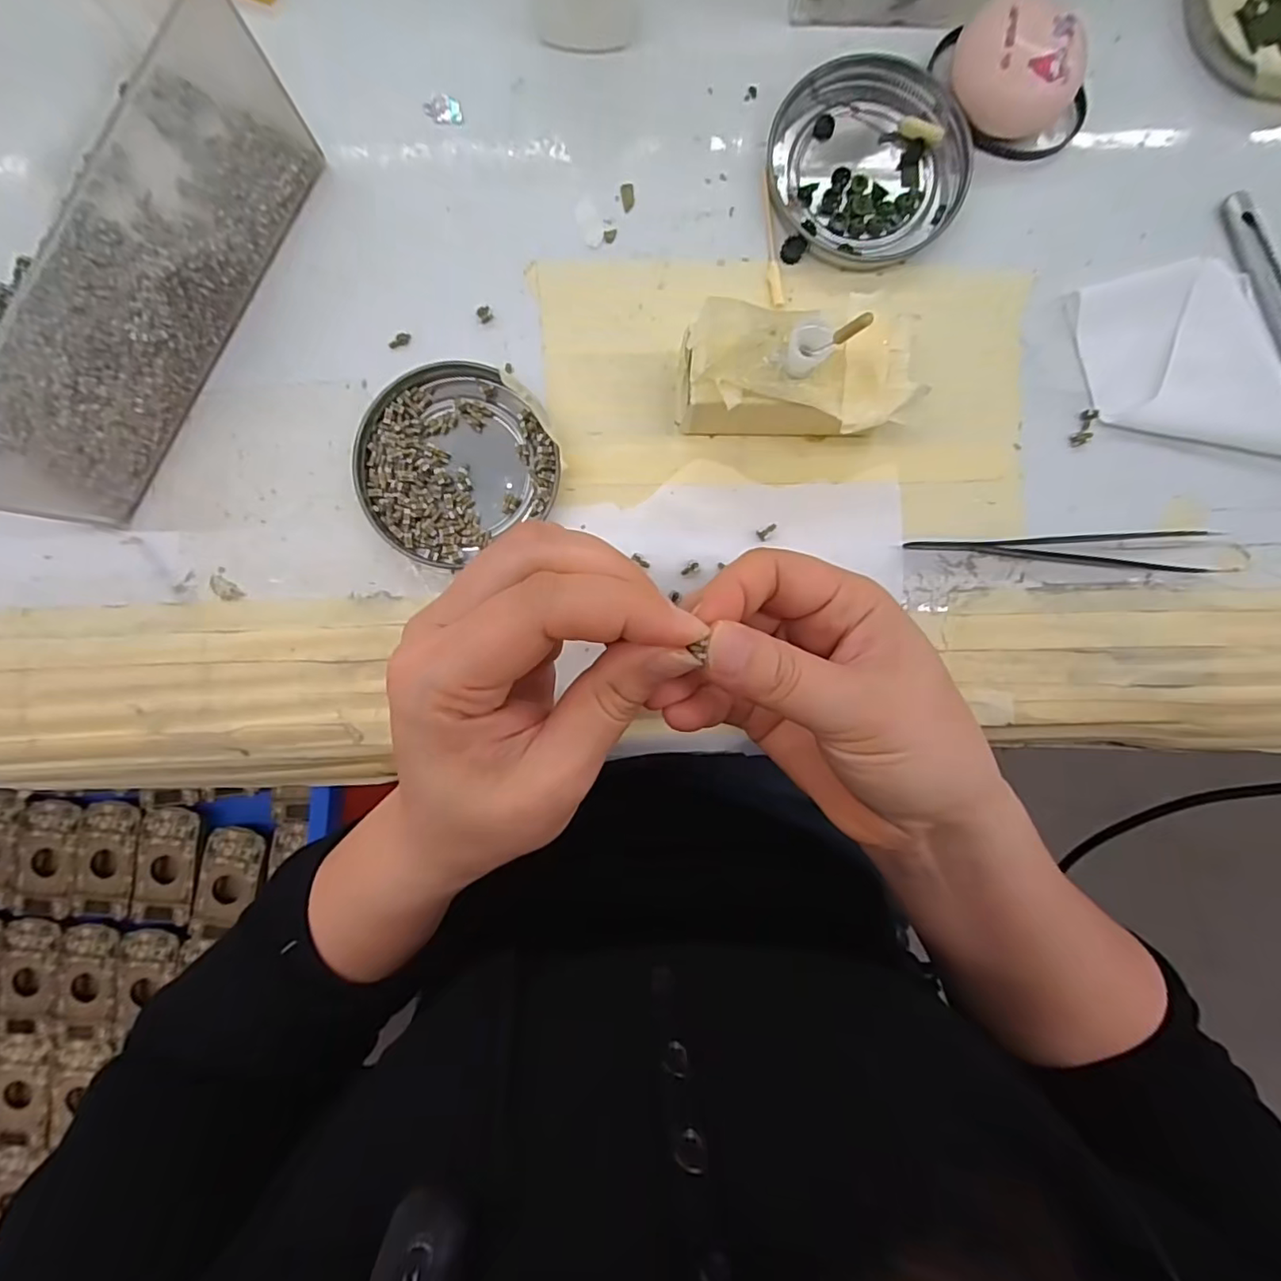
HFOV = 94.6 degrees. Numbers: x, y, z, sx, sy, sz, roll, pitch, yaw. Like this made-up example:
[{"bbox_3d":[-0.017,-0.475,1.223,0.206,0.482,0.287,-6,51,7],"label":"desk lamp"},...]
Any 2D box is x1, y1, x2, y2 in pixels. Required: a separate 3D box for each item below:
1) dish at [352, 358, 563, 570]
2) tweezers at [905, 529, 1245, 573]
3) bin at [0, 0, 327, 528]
[{"bbox_3d":[-0.076,-0.072,0.238,0.077,0.010,0.072,0,91,0],"label":"dish"},{"bbox_3d":[0.176,-0.035,0.244,0.132,0.005,0.017,-2,91,0],"label":"tweezers"},{"bbox_3d":[-0.210,-0.152,0.209,0.109,0.064,0.201,32,90,-1],"label":"bin"}]

